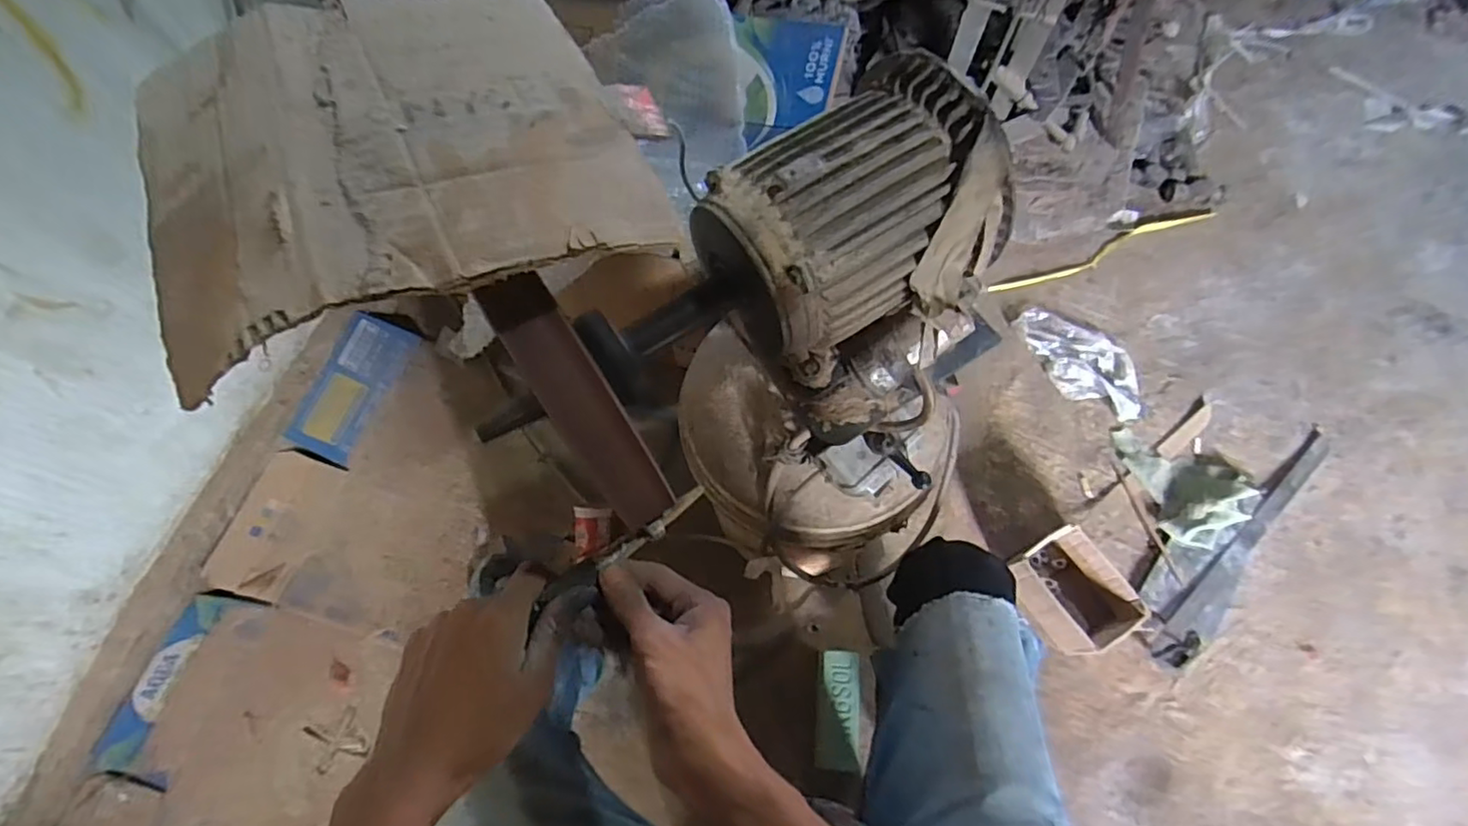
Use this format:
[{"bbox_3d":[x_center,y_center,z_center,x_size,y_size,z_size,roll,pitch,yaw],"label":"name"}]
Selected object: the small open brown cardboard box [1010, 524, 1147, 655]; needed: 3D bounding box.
[{"bbox_3d":[0.496,0.269,0.908,0.117,0.098,0.169,-33,73,-13],"label":"small open brown cardboard box"}]

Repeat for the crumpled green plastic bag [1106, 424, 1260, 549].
[{"bbox_3d":[0.722,0.123,0.992,0.204,0.035,0.160,18,70,6],"label":"crumpled green plastic bag"}]

